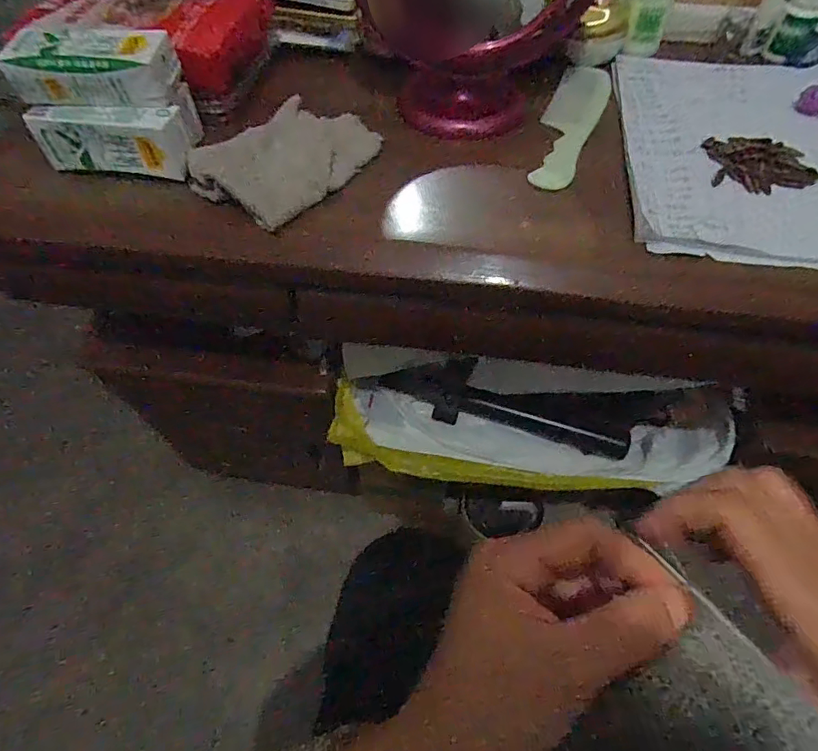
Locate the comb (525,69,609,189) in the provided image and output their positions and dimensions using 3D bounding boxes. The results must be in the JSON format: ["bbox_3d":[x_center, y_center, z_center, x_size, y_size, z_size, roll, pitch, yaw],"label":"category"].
[{"bbox_3d":[0.150,-0.240,0.485,0.050,0.004,0.205,20,59,14],"label":"comb"}]

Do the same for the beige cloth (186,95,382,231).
[{"bbox_3d":[-0.102,-0.186,0.435,0.106,0.042,0.156,37,64,23],"label":"beige cloth"}]

